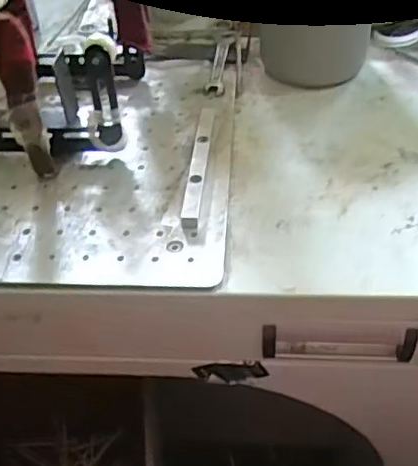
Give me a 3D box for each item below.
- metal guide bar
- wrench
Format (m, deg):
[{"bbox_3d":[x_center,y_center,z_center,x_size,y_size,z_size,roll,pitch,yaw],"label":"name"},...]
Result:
[{"bbox_3d":[-0.007,-0.055,0.485,0.014,0.015,0.134,1,46,7],"label":"metal guide bar"},{"bbox_3d":[0.012,-0.168,0.597,0.017,0.009,0.111,2,46,8],"label":"wrench"}]

